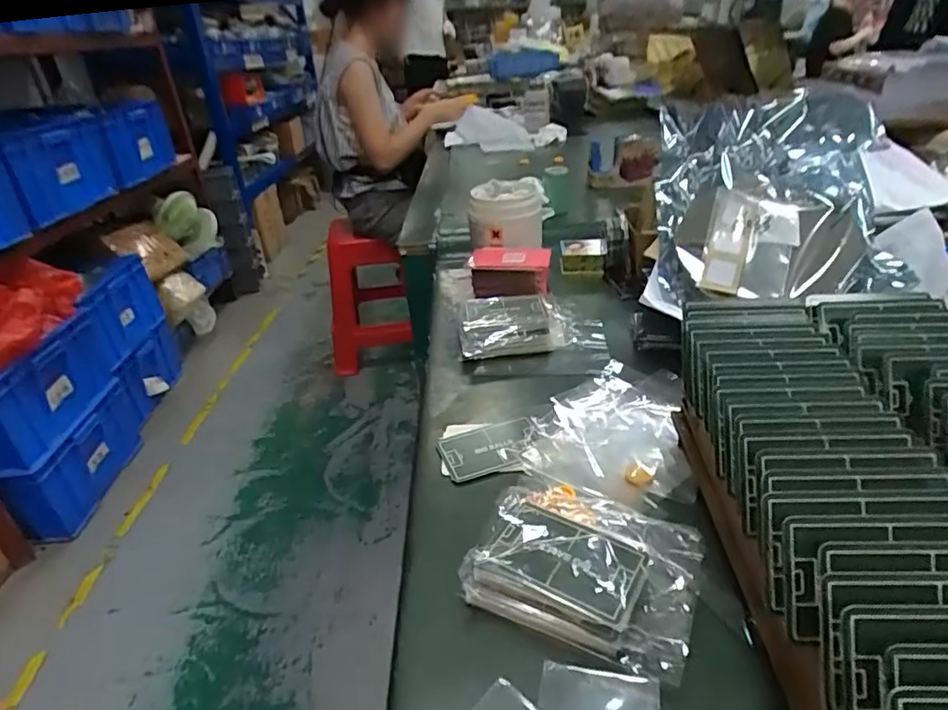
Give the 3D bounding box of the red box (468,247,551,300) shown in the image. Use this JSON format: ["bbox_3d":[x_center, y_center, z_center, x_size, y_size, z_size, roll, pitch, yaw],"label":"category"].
[{"bbox_3d":[0.044,-0.103,0.703,0.100,0.047,0.064,4,32,15],"label":"red box"}]

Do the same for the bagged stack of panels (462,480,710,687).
[{"bbox_3d":[0.066,0.120,0.336,0.123,0.032,0.097,10,34,23],"label":"bagged stack of panels"}]

